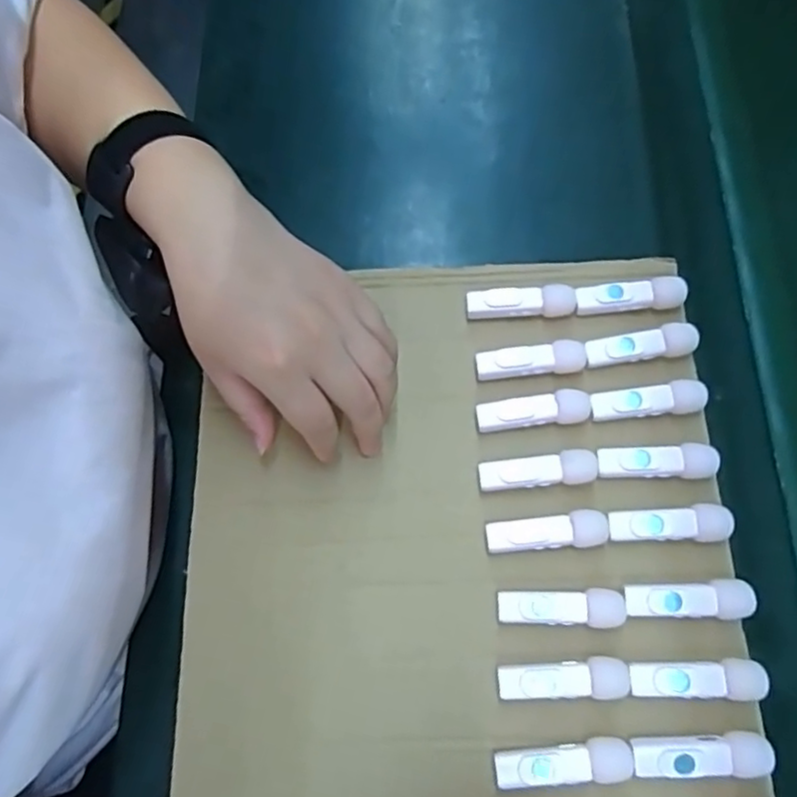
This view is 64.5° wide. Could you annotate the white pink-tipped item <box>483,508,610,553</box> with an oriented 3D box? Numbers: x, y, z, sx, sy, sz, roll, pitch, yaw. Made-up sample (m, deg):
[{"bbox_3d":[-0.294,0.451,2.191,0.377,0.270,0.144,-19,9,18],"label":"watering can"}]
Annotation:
[{"bbox_3d":[0.080,0.073,0.344,0.064,0.012,0.019,-4,71,-3],"label":"white pink-tipped item"}]

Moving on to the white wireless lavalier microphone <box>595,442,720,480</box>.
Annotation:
[{"bbox_3d":[0.143,0.035,0.350,0.064,0.011,0.018,2,71,-1],"label":"white wireless lavalier microphone"}]

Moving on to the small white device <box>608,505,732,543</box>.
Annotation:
[{"bbox_3d":[0.145,0.069,0.342,0.063,0.017,0.018,-1,71,-2],"label":"small white device"}]

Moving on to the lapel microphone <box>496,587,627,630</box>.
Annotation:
[{"bbox_3d":[0.085,0.109,0.331,0.063,0.014,0.019,4,71,0],"label":"lapel microphone"}]

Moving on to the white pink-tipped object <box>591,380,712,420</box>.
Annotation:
[{"bbox_3d":[0.143,0.002,0.361,0.063,0.011,0.017,-5,71,-3],"label":"white pink-tipped object"}]

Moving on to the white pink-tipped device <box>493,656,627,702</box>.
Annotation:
[{"bbox_3d":[0.083,0.143,0.322,0.064,0.014,0.019,0,71,-1],"label":"white pink-tipped device"}]

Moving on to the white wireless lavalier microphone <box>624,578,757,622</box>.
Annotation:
[{"bbox_3d":[0.150,0.106,0.330,0.062,0.019,0.019,-1,71,-2],"label":"white wireless lavalier microphone"}]

